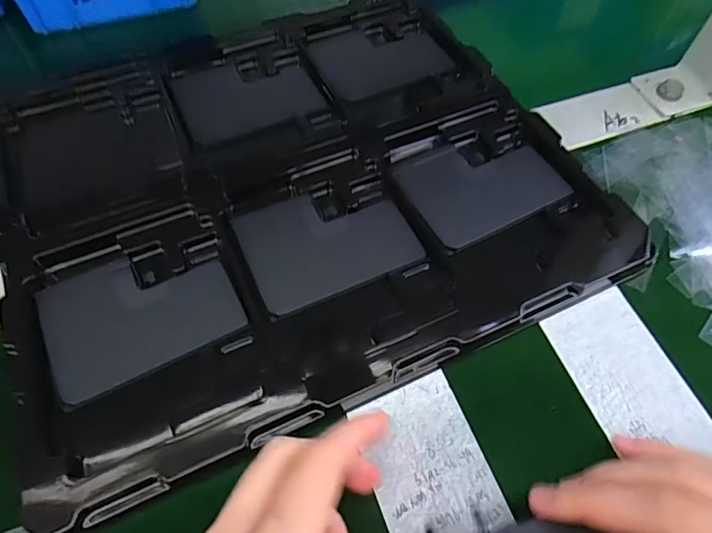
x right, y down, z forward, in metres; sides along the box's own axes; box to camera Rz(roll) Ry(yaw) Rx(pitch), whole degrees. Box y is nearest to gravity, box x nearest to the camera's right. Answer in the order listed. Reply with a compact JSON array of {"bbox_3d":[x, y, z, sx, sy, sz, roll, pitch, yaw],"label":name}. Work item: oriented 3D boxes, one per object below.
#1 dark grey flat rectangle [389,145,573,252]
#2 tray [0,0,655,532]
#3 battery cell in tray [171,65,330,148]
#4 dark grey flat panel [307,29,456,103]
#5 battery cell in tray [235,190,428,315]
[{"bbox_3d":[0.074,-0.050,0.295,0.086,0.004,0.066,-24,63,-14],"label":"dark grey flat rectangle"},{"bbox_3d":[-0.043,-0.055,0.298,0.314,0.016,0.282,-23,62,-14],"label":"tray"},{"bbox_3d":[-0.073,-0.116,0.338,0.089,0.007,0.069,-20,62,-12],"label":"battery cell in tray"},{"bbox_3d":[0.017,-0.153,0.365,0.089,0.009,0.065,-17,61,-11],"label":"dark grey flat panel"},{"bbox_3d":[-0.016,-0.016,0.275,0.089,0.004,0.065,-21,62,-13],"label":"battery cell in tray"}]

